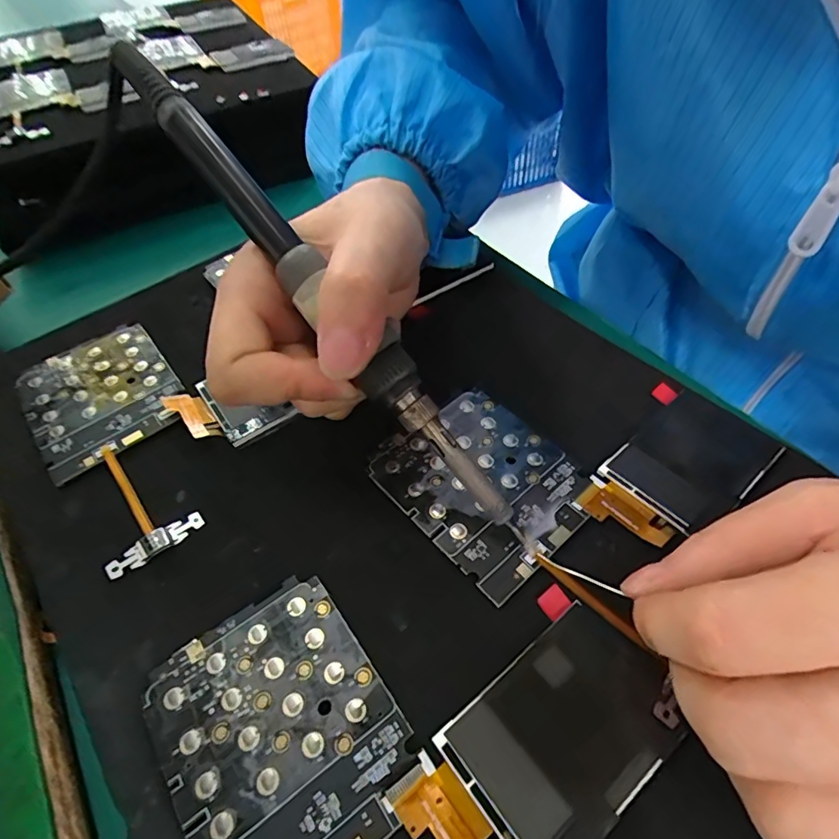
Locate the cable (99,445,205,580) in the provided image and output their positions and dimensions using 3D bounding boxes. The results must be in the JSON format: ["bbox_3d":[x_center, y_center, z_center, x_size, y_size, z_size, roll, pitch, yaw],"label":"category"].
[{"bbox_3d":[-0.116,0.032,0.199,0.060,0.005,0.035,37,64,28],"label":"cable"}]

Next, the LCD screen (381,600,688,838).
[{"bbox_3d":[0.035,0.089,0.137,0.078,0.004,0.042,-34,58,-19],"label":"LCD screen"}]

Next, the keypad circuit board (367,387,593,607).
[{"bbox_3d":[0.024,0.021,0.191,0.061,0.004,0.073,-37,59,-21],"label":"keypad circuit board"}]

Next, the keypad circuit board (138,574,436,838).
[{"bbox_3d":[-0.041,0.089,0.145,0.061,0.004,0.075,-32,57,-18],"label":"keypad circuit board"}]

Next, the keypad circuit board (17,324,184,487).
[{"bbox_3d":[-0.147,-0.012,0.233,0.061,0.004,0.072,-33,61,-19],"label":"keypad circuit board"}]

